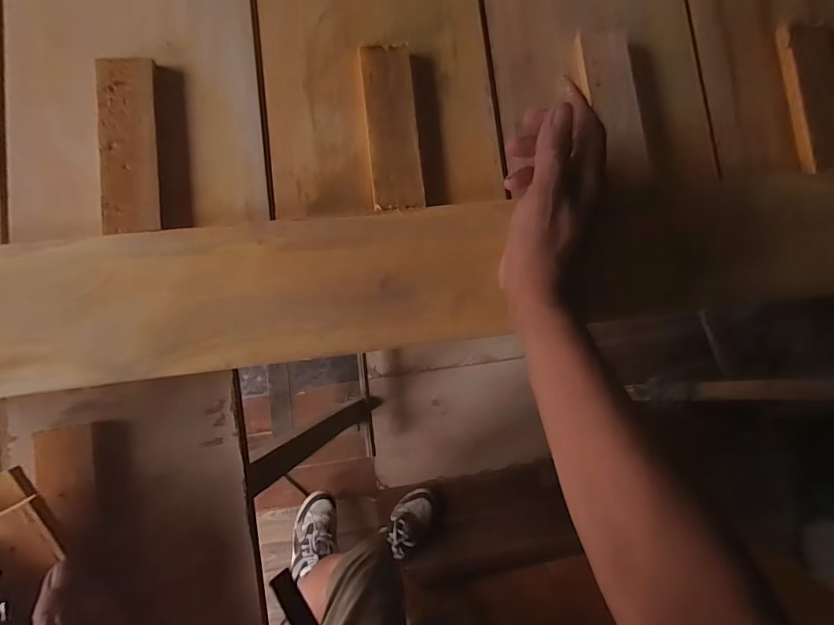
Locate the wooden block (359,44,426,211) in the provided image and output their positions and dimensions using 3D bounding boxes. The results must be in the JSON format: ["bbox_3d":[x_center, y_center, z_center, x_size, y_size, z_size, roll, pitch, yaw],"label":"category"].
[{"bbox_3d":[-0.022,-0.162,0.406,0.044,0.014,0.148,-5,84,-6],"label":"wooden block"}]

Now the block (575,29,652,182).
[{"bbox_3d":[0.181,-0.194,0.425,0.050,0.015,0.143,-12,86,-7],"label":"block"}]

